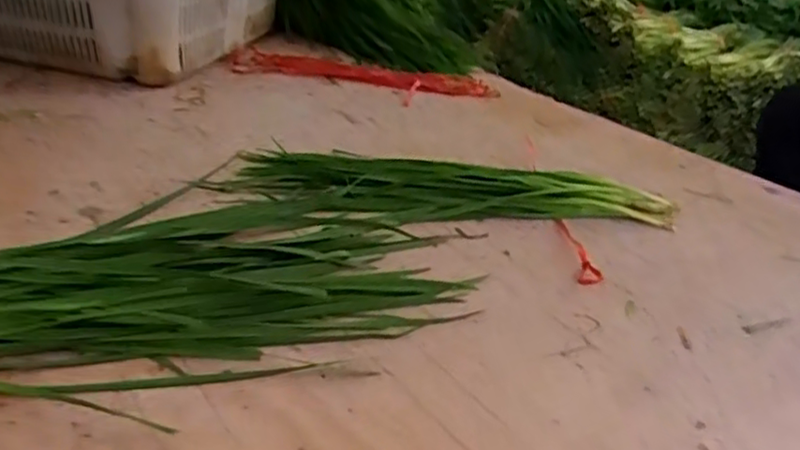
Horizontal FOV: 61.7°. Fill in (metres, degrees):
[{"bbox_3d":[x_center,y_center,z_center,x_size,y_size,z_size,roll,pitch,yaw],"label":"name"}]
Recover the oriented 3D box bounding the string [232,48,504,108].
[{"bbox_3d":[-0.060,-0.229,1.038,0.421,0.025,0.138,6,29,2],"label":"string"}]

